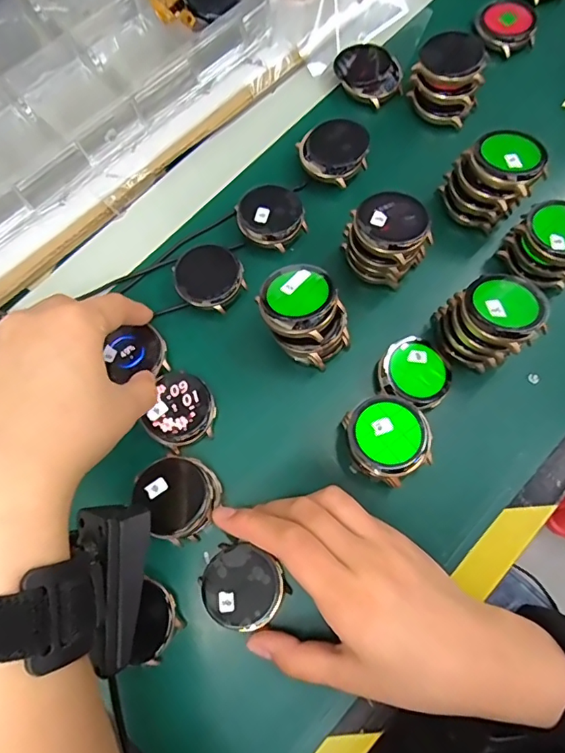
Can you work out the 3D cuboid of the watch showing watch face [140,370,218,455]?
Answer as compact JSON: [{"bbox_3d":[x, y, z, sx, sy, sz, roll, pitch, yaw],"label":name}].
[{"bbox_3d":[-0.062,0.021,0.303,0.041,0.008,0.045,0,74,1],"label":"watch showing watch face"}]

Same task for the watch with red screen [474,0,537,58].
[{"bbox_3d":[0.173,-0.271,0.381,0.046,0.015,0.043,28,77,9],"label":"watch with red screen"}]

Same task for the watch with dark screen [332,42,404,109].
[{"bbox_3d":[0.064,-0.226,0.369,0.037,0.015,0.048,-45,96,2],"label":"watch with dark screen"}]

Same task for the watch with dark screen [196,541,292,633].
[{"bbox_3d":[-0.023,0.117,0.276,0.044,0.010,0.042,44,79,9],"label":"watch with dark screen"}]

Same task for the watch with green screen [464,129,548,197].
[{"bbox_3d":[0.140,-0.134,0.303,0.042,0.013,0.043,-36,77,-8],"label":"watch with green screen"}]

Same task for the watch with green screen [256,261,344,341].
[{"bbox_3d":[0.010,-0.043,0.281,0.043,0.009,0.045,-37,76,-6],"label":"watch with green screen"}]

